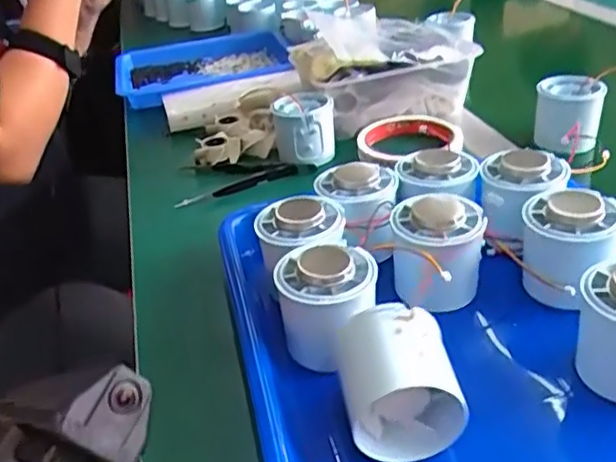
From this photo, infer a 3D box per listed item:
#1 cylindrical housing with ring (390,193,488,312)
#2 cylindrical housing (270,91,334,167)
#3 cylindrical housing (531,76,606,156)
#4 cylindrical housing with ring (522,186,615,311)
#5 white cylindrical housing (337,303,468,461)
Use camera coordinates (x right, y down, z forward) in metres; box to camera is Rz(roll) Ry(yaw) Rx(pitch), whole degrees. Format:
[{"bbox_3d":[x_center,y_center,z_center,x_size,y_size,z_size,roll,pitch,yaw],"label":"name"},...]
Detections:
[{"bbox_3d":[0.075,0.015,0.378,0.056,0.052,0.064,0,31,11],"label":"cylindrical housing with ring"},{"bbox_3d":[-0.003,-0.092,0.578,0.052,0.048,0.059,-7,30,-2],"label":"cylindrical housing"},{"bbox_3d":[0.224,-0.097,0.555,0.053,0.056,0.054,6,32,19],"label":"cylindrical housing"},{"bbox_3d":[0.154,0.007,0.379,0.055,0.052,0.057,10,34,25],"label":"cylindrical housing with ring"},{"bbox_3d":[0.041,0.070,0.304,0.051,0.053,0.049,-8,30,-3],"label":"white cylindrical housing"}]

